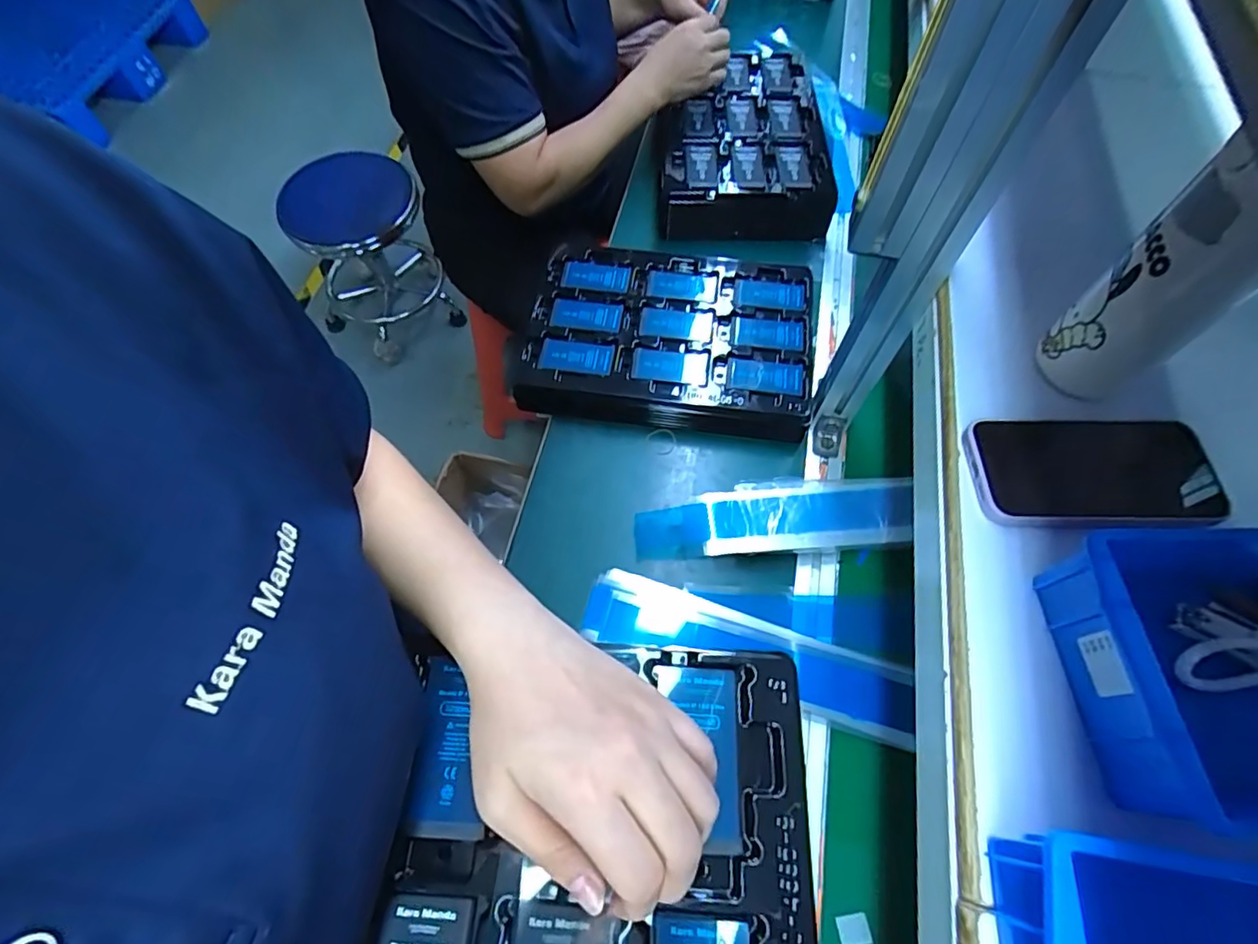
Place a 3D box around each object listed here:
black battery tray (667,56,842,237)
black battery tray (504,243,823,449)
[{"bbox_3d":[0.165,-0.497,0.852,0.235,0.079,0.339,2,63,1],"label":"black battery tray"},{"bbox_3d":[0.050,-0.160,0.701,0.345,0.056,0.242,11,65,8],"label":"black battery tray"}]

